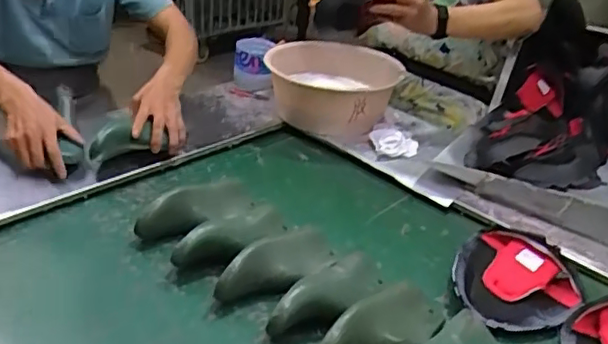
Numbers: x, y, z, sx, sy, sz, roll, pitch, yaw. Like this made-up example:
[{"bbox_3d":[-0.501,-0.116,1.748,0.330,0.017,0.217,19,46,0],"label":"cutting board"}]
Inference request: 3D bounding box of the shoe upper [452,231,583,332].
[{"bbox_3d":[0.314,0.159,0.913,0.181,0.047,0.189,8,29,10],"label":"shoe upper"}]

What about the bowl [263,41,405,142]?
[{"bbox_3d":[0.068,-0.188,1.443,0.307,0.160,0.307,7,29,-1],"label":"bowl"}]

